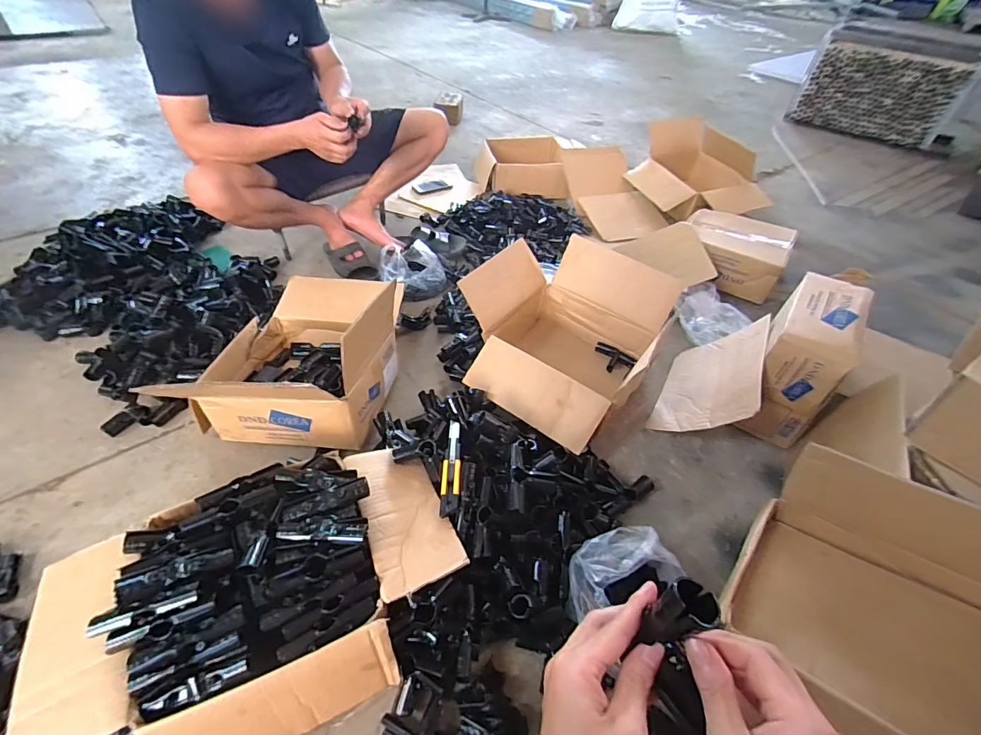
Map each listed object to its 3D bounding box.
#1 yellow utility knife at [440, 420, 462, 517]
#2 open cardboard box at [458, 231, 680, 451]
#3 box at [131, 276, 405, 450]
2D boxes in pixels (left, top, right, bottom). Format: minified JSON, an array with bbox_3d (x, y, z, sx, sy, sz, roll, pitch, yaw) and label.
[{"bbox_3d":[-0.068,0.178,0.789,0.032,0.018,0.191,2,46,-2],"label":"yellow utility knife"},{"bbox_3d":[0.166,-0.070,1.048,0.418,0.253,0.466,30,52,23],"label":"open cardboard box"},{"bbox_3d":[-0.401,-0.048,0.939,0.352,0.257,0.465,6,46,2],"label":"box"}]

